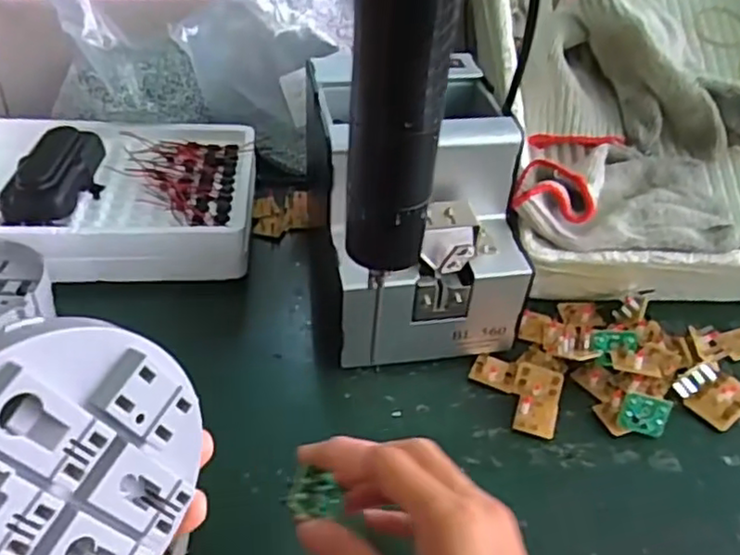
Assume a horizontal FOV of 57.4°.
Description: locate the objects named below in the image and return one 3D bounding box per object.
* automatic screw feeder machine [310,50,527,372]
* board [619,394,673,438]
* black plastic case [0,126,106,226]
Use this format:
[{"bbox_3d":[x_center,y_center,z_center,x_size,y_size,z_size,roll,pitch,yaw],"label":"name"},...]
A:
[{"bbox_3d":[0.031,-0.050,0.476,0.123,0.140,0.167,-4,41,-8],"label":"automatic screw feeder machine"},{"bbox_3d":[0.174,0.086,0.427,0.028,0.025,0.004,18,4,12],"label":"board"},{"bbox_3d":[-0.240,-0.080,0.524,0.053,0.032,0.102,2,40,-1],"label":"black plastic case"}]

